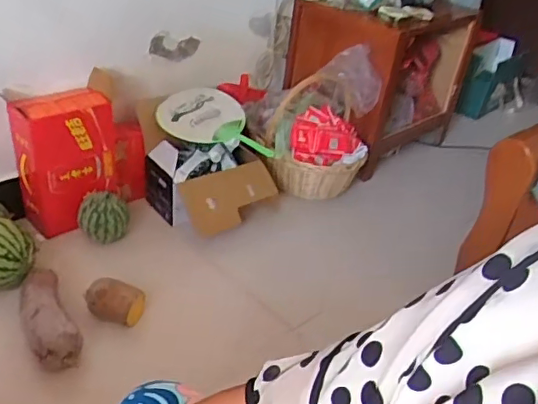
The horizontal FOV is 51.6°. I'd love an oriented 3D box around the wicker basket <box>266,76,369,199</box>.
[{"bbox_3d":[0.149,-0.211,1.742,0.291,0.270,0.294,2,34,-8],"label":"wicker basket"}]

